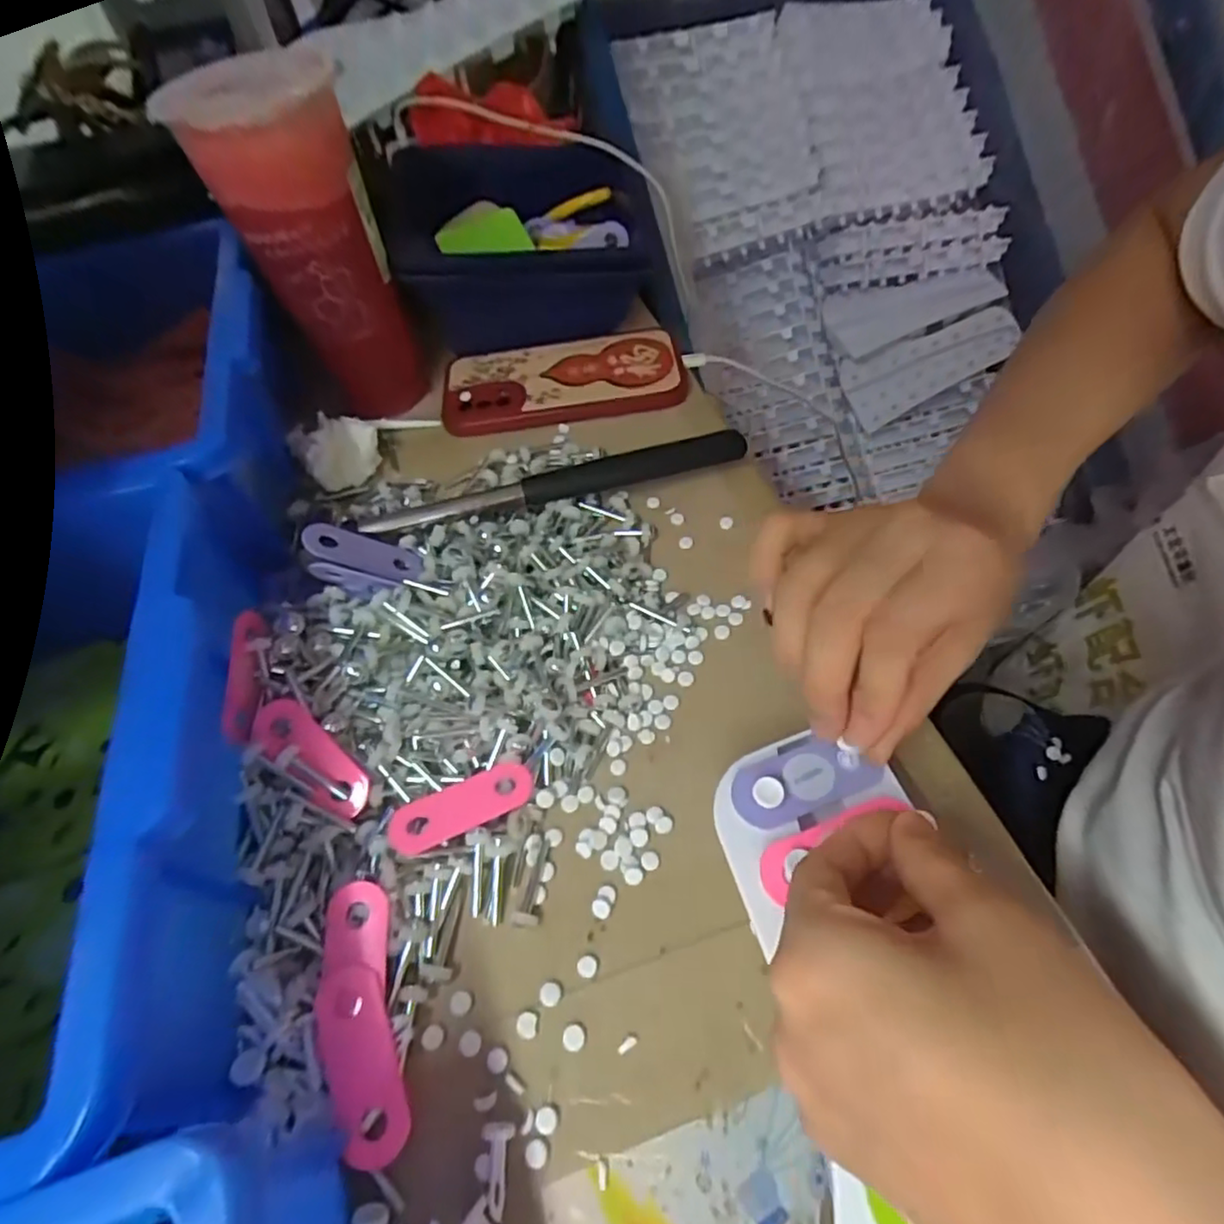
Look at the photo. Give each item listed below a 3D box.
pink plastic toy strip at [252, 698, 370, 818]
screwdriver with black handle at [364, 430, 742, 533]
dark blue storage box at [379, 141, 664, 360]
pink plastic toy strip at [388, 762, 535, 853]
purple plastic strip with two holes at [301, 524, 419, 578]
[{"bbox_3d":[-0.126,0.060,0.265,0.060,0.007,0.022,38,68,5],"label":"pink plastic toy strip"},{"bbox_3d":[-0.028,-0.070,0.355,0.212,0.022,0.018,-14,56,-7],"label":"screwdriver with black handle"},{"bbox_3d":[-0.054,-0.256,0.436,0.171,0.077,0.139,-9,56,-3],"label":"dark blue storage box"},{"bbox_3d":[-0.063,0.080,0.263,0.059,0.004,0.023,-19,45,-18],"label":"pink plastic toy strip"},{"bbox_3d":[-0.123,-0.030,0.314,0.055,0.006,0.024,17,49,-30],"label":"purple plastic strip with two holes"}]

